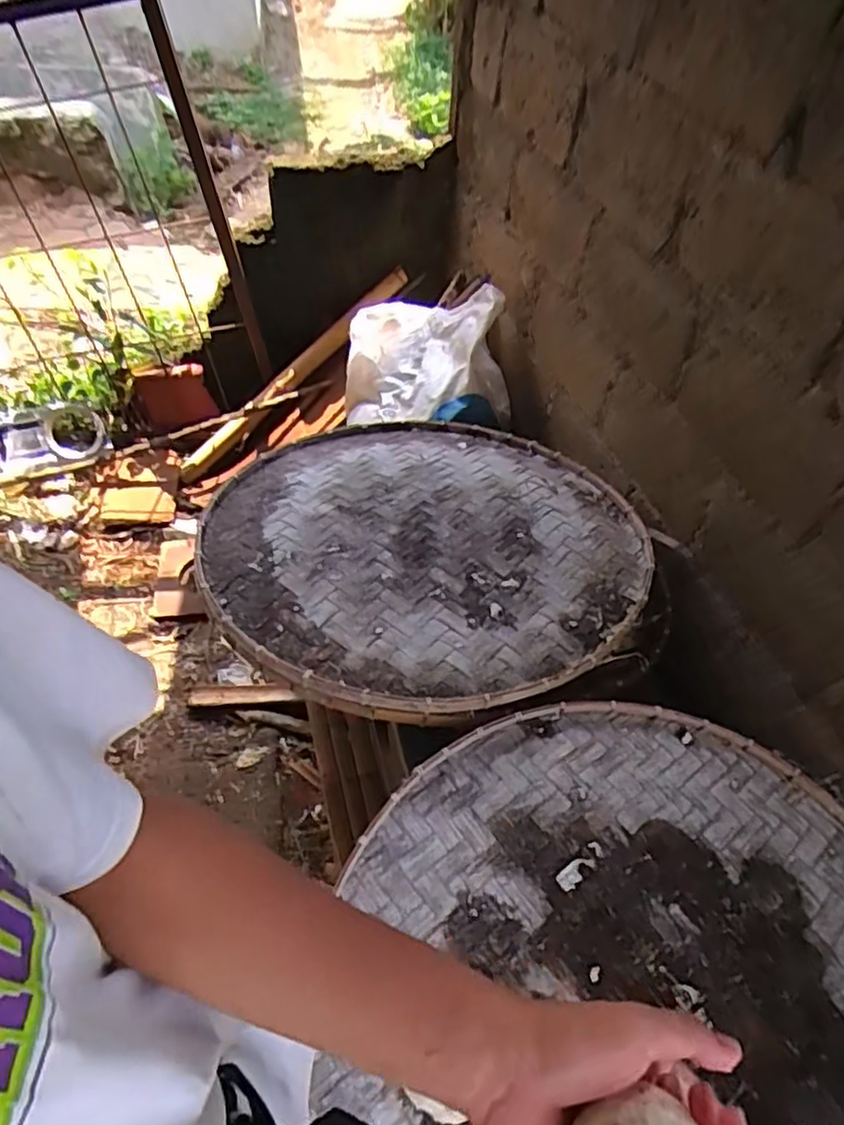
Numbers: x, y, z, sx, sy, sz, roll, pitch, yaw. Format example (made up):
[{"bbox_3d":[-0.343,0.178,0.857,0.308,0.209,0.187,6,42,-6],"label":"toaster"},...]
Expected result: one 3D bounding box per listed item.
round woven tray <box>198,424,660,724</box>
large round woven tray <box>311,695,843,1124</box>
[{"bbox_3d":[0.007,-0.058,1.111,0.731,0.037,0.683,2,40,-2],"label":"round woven tray"},{"bbox_3d":[0.263,0.485,0.657,0.674,0.050,0.717,2,52,-2],"label":"large round woven tray"}]

